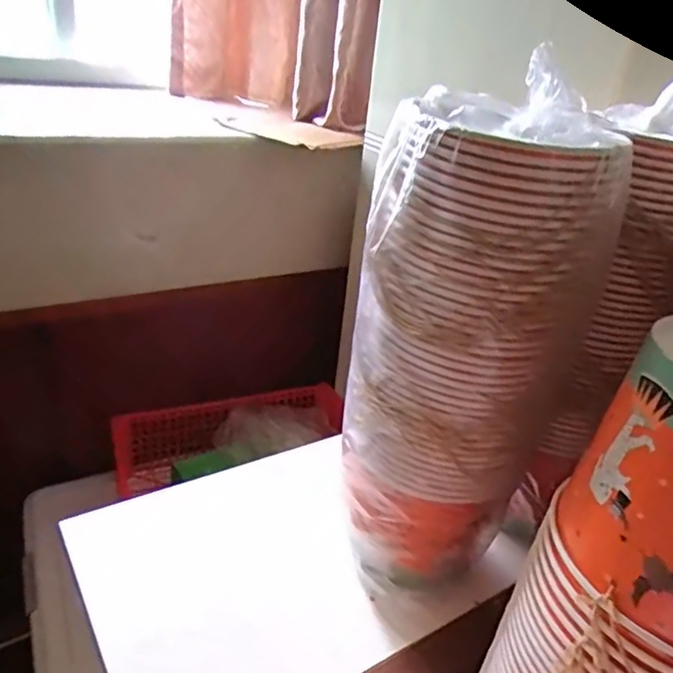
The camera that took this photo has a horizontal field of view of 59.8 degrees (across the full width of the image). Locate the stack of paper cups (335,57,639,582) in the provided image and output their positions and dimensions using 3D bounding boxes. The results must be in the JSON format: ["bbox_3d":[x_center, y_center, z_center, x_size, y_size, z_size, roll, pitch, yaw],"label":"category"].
[{"bbox_3d":[0.102,0.022,0.501,0.149,0.414,0.139,-7,31,-24],"label":"stack of paper cups"}]

